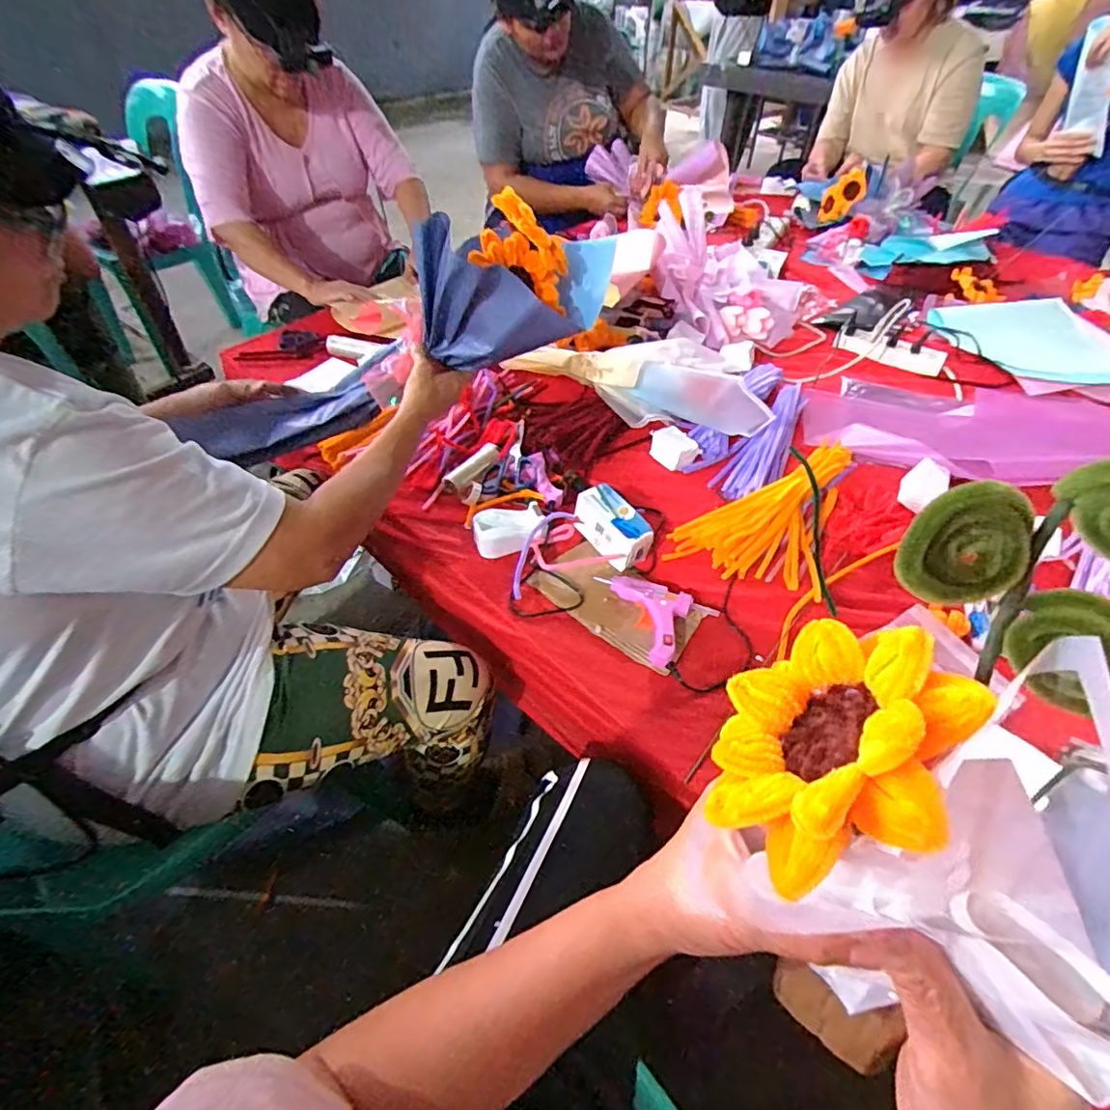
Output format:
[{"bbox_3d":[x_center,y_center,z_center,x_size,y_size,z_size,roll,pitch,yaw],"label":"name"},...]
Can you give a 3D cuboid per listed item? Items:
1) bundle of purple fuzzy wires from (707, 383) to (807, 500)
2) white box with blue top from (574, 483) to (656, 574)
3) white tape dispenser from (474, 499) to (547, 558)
[{"bbox_3d":[0.347,-0.189,0.900,0.082,0.035,0.297,26,52,21],"label":"bundle of purple fuzzy wires"},{"bbox_3d":[0.077,-0.037,0.755,0.058,0.065,0.108,-26,53,-23],"label":"white box with blue top"},{"bbox_3d":[-0.061,-0.035,0.771,0.097,0.034,0.067,-9,48,-9],"label":"white tape dispenser"}]

